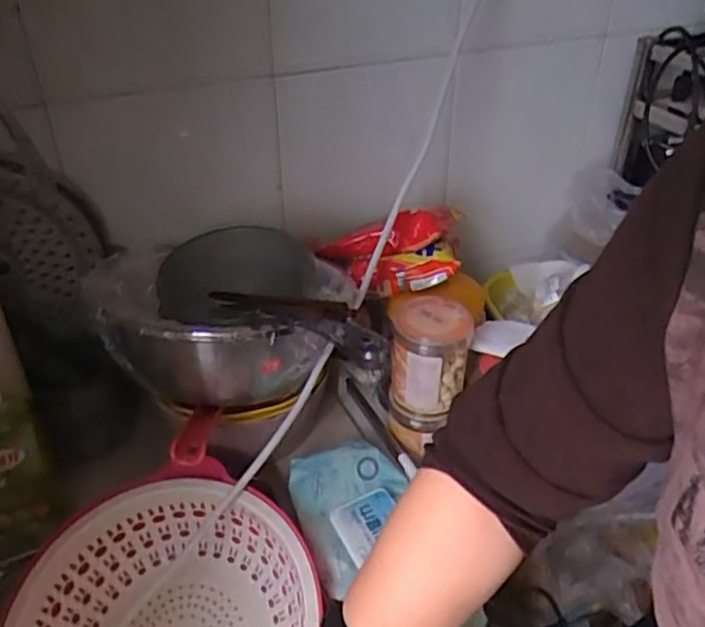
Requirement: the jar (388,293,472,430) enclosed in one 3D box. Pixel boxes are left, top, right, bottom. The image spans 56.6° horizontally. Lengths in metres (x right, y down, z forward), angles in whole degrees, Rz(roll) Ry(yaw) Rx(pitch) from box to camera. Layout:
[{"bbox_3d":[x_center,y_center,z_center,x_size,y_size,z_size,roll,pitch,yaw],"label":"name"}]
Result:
[{"bbox_3d":[0.089,0.060,0.757,0.084,0.139,0.084,0,34,0],"label":"jar"}]

